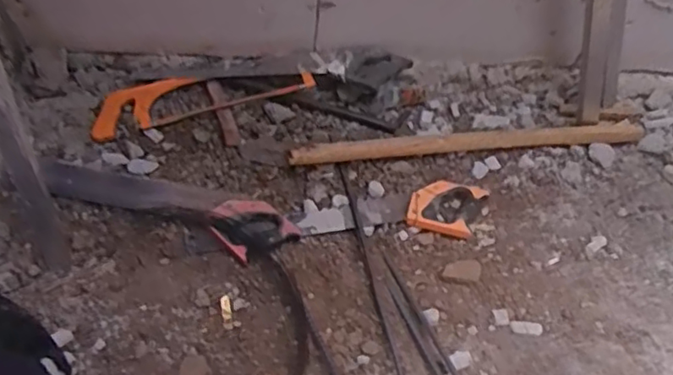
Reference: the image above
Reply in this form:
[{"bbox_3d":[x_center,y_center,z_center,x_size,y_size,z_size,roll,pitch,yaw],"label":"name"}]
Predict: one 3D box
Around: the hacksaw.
[{"bbox_3d":[-0.270,-0.196,1.259,0.451,0.035,0.126,-12,54,-16],"label":"hacksaw"}]

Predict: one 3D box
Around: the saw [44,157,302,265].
[{"bbox_3d":[-0.304,0.026,1.098,0.473,0.025,0.101,19,52,8],"label":"saw"}]

